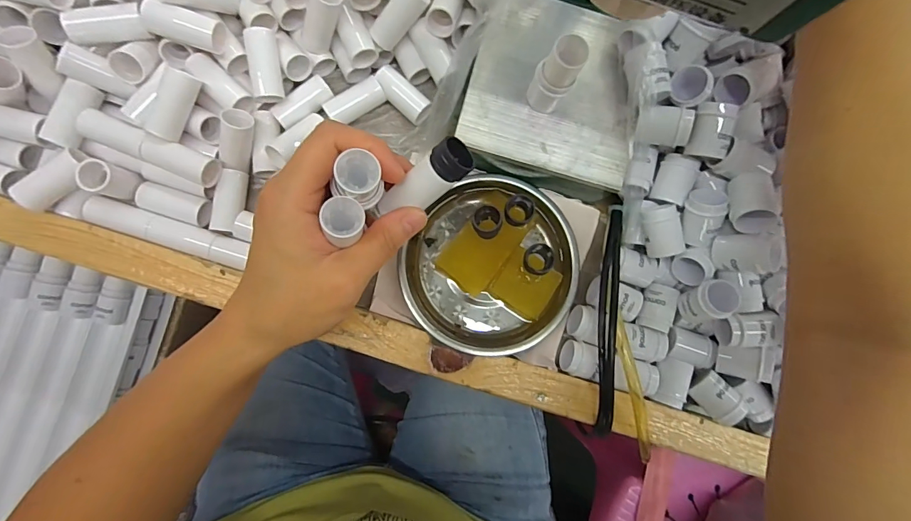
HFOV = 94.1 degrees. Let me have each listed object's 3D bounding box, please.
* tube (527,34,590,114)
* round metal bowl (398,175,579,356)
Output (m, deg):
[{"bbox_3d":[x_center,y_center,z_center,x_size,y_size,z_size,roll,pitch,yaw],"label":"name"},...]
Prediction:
[{"bbox_3d":[0.064,-0.117,0.270,0.022,0.054,0.023,0,86,-4],"label":"tube"},{"bbox_3d":[0.028,0.003,0.318,0.119,0.028,0.129,0,86,-4],"label":"round metal bowl"}]

